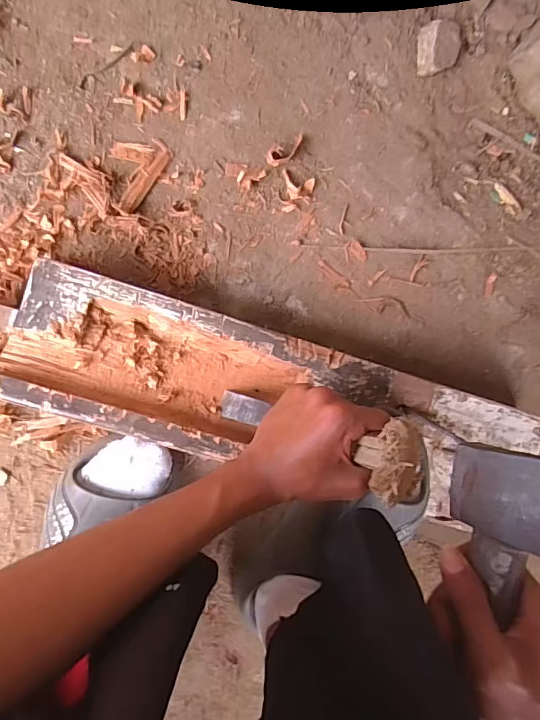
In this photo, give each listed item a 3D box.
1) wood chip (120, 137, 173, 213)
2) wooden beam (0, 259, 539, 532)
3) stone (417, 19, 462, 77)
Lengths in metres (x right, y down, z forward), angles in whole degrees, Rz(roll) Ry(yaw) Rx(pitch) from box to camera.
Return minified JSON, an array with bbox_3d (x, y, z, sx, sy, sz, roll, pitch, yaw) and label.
[{"bbox_3d":[-0.130,-0.189,0.494,0.024,0.004,0.078,32,88,-9],"label":"wood chip"},{"bbox_3d":[0.014,0.044,0.498,0.523,0.061,0.129,17,90,-10],"label":"wooden beam"},{"bbox_3d":[0.191,-0.349,0.532,0.059,0.022,0.050,-16,96,-8],"label":"stone"}]

